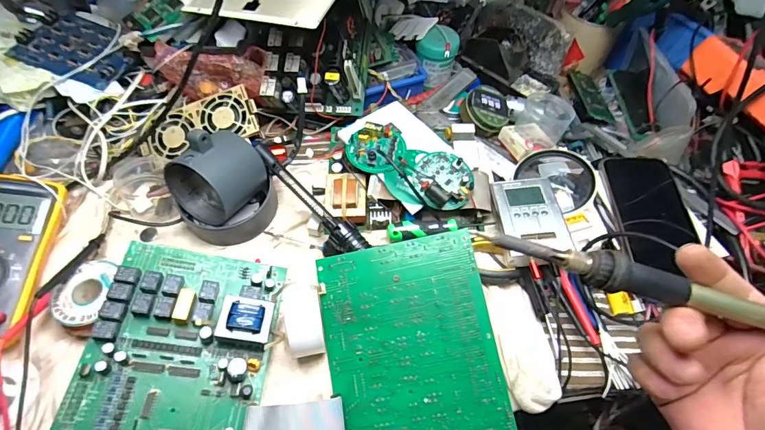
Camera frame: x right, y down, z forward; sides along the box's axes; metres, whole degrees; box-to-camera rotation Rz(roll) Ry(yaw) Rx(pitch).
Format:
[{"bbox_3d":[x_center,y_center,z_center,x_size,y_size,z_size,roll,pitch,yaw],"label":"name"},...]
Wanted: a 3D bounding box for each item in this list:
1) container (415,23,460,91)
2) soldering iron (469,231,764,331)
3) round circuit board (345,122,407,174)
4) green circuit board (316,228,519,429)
[{"bbox_3d":[0.085,-0.237,0.624,0.062,0.070,0.051,-38,67,-24],"label":"container"},{"bbox_3d":[0.134,0.034,0.228,0.163,0.016,0.017,16,58,4],"label":"soldering iron"},{"bbox_3d":[-0.007,-0.085,0.501,0.069,0.027,0.073,2,57,-3],"label":"round circuit board"},{"bbox_3d":[0.028,0.134,0.394,0.158,0.010,0.217,-12,75,6],"label":"green circuit board"}]

